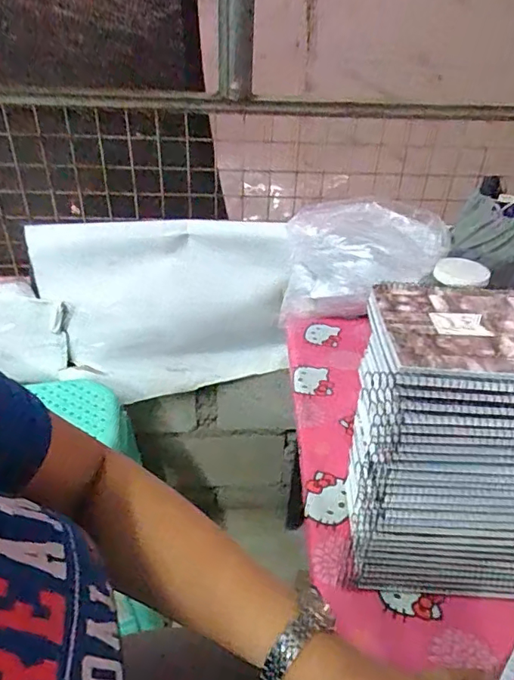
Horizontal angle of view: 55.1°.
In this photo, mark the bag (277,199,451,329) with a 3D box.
[{"bbox_3d":[0.213,-0.150,1.002,0.293,0.202,0.204,11,35,11],"label":"bag"}]

